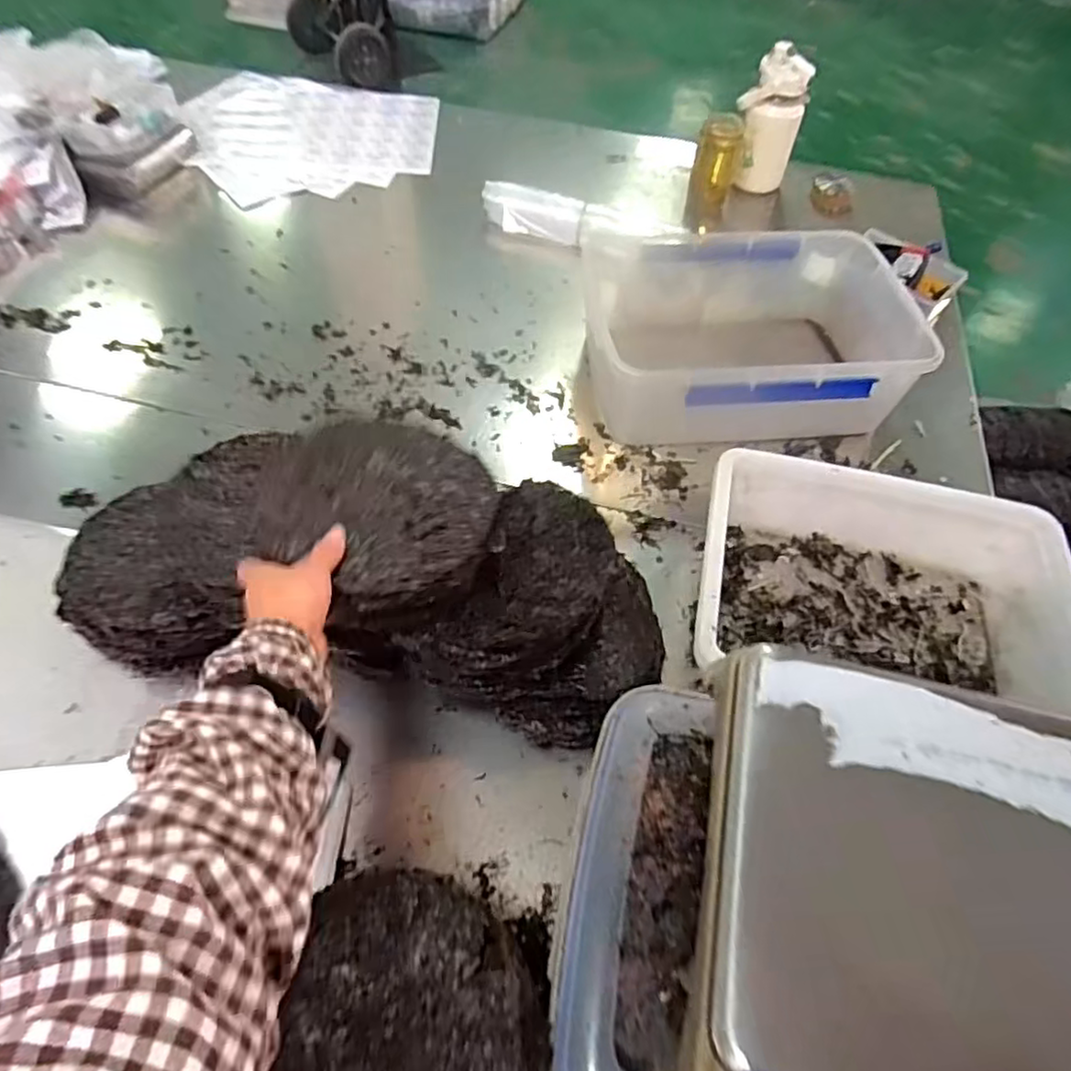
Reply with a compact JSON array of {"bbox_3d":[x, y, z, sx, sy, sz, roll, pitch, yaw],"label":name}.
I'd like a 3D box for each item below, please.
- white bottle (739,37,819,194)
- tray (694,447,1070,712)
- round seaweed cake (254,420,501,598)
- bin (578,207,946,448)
[{"bbox_3d":[0.425,-0.744,1.239,0.114,0.221,0.076,18,55,10],"label":"white bottle"},{"bbox_3d":[0.363,0.055,0.737,0.369,0.105,0.271,14,55,7],"label":"tray"},{"bbox_3d":[-0.127,-0.032,0.578,0.177,0.034,0.178,1,54,-2],"label":"round seaweed cake"},{"bbox_3d":[0.296,-0.287,0.963,0.412,0.131,0.312,-4,55,-6],"label":"bin"}]

